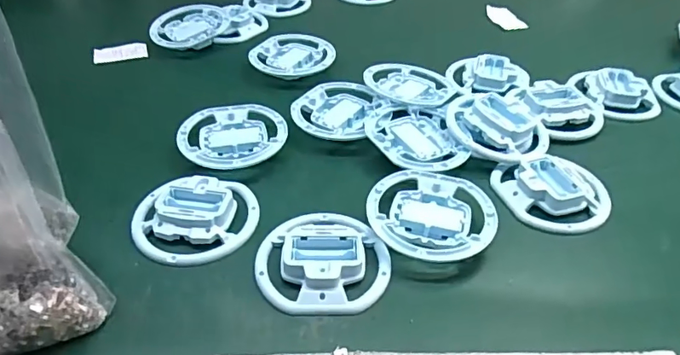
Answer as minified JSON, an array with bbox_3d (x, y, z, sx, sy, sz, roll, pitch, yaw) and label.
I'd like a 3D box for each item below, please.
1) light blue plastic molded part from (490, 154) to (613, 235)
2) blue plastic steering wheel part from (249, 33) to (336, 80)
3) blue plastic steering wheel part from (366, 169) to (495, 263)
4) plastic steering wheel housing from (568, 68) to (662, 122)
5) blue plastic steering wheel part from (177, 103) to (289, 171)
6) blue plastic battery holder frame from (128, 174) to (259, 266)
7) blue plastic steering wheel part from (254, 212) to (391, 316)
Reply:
[{"bbox_3d":[0.197,0.011,0.460,0.096,0.019,0.088,2,40,-2],"label":"light blue plastic molded part"},{"bbox_3d":[-0.062,-0.156,0.646,0.103,0.018,0.094,1,41,0],"label":"blue plastic steering wheel part"},{"bbox_3d":[0.076,0.035,0.429,0.103,0.021,0.098,5,40,2],"label":"blue plastic steering wheel part"},{"bbox_3d":[0.326,-0.099,0.592,0.085,0.017,0.086,-3,41,-8],"label":"plastic steering wheel housing"},{"bbox_3d":[-0.107,-0.040,0.510,0.104,0.018,0.098,1,41,0],"label":"blue plastic steering wheel part"},{"bbox_3d":[-0.122,0.032,0.425,0.102,0.017,0.086,-4,42,-6],"label":"blue plastic battery holder frame"},{"bbox_3d":[-0.013,0.060,0.398,0.101,0.021,0.099,-1,41,-2],"label":"blue plastic steering wheel part"}]

